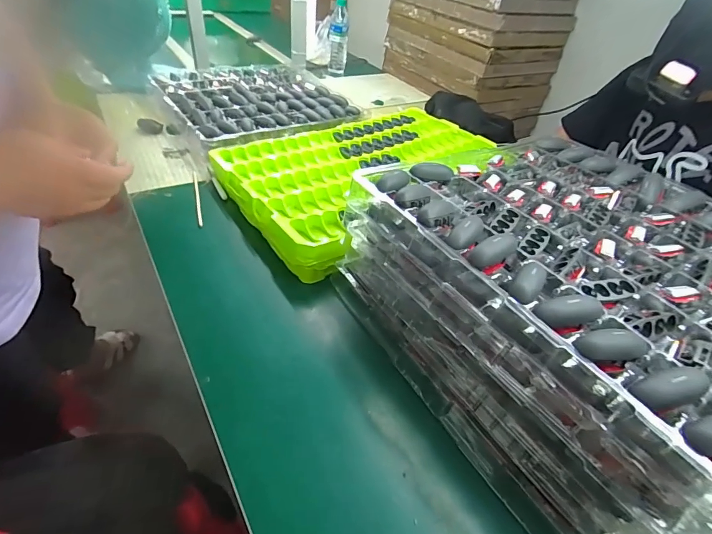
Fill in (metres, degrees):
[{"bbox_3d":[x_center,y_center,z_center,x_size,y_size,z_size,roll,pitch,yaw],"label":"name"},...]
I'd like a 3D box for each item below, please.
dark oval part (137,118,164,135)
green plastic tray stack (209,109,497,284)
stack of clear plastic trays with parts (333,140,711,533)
[{"bbox_3d":[-0.477,-0.327,0.896,0.052,0.026,0.024,-4,43,-13],"label":"dark oval part"},{"bbox_3d":[0.039,-0.206,0.829,0.589,0.076,0.414,-24,51,-31],"label":"green plastic tray stack"},{"bbox_3d":[0.278,0.027,0.513,0.443,0.198,0.438,-19,48,-27],"label":"stack of clear plastic trays with parts"}]

